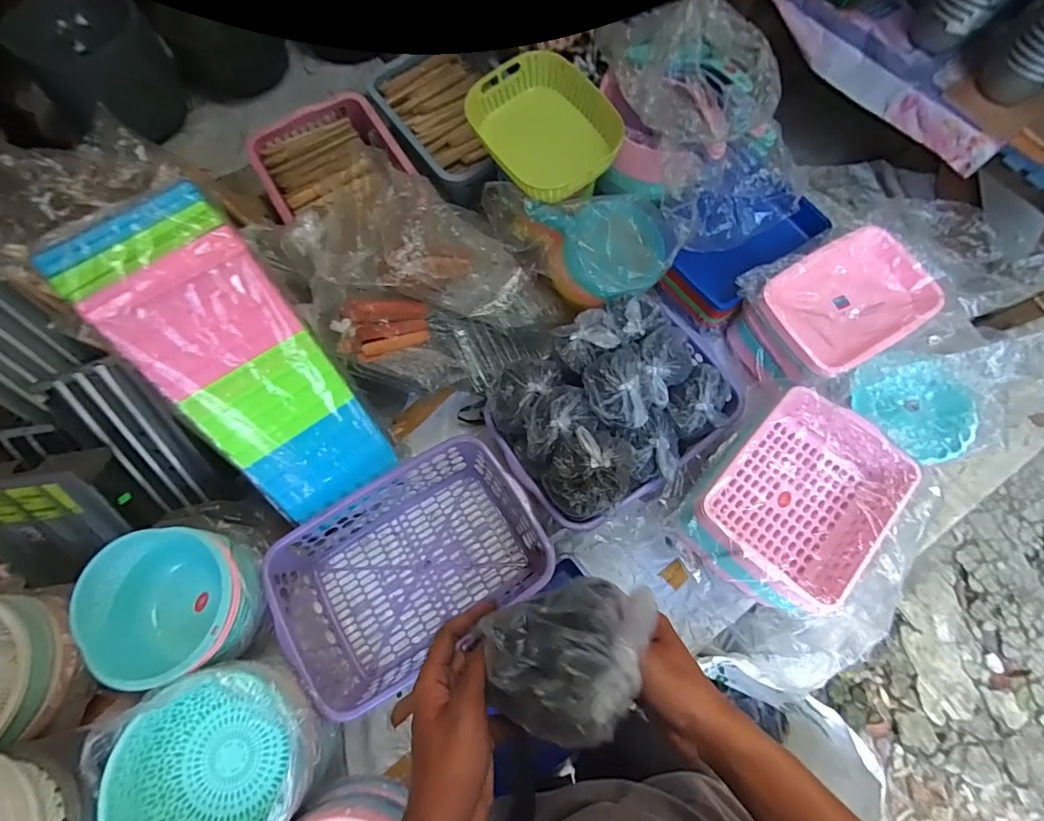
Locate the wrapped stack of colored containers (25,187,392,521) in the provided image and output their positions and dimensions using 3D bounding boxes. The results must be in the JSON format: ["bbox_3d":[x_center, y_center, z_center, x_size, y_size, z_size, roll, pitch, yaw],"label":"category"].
[{"bbox_3d":[-0.422,-0.052,0.744,0.217,0.527,0.069,-32,35,-11],"label":"wrapped stack of colored containers"}]

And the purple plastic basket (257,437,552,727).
[{"bbox_3d":[-0.202,0.285,0.883,0.465,0.143,0.316,-34,73,-11],"label":"purple plastic basket"}]

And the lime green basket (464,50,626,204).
[{"bbox_3d":[0.048,-0.586,0.980,0.255,0.095,0.324,-36,81,-5],"label":"lime green basket"}]

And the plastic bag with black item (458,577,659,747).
[{"bbox_3d":[0.029,0.175,0.353,0.118,0.070,0.106,14,71,6],"label":"plastic bag with black item"}]

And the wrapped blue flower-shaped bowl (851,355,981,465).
[{"bbox_3d":[0.768,-0.013,0.903,0.174,0.070,0.213,-22,71,-7],"label":"wrapped blue flower-shaped bowl"}]

